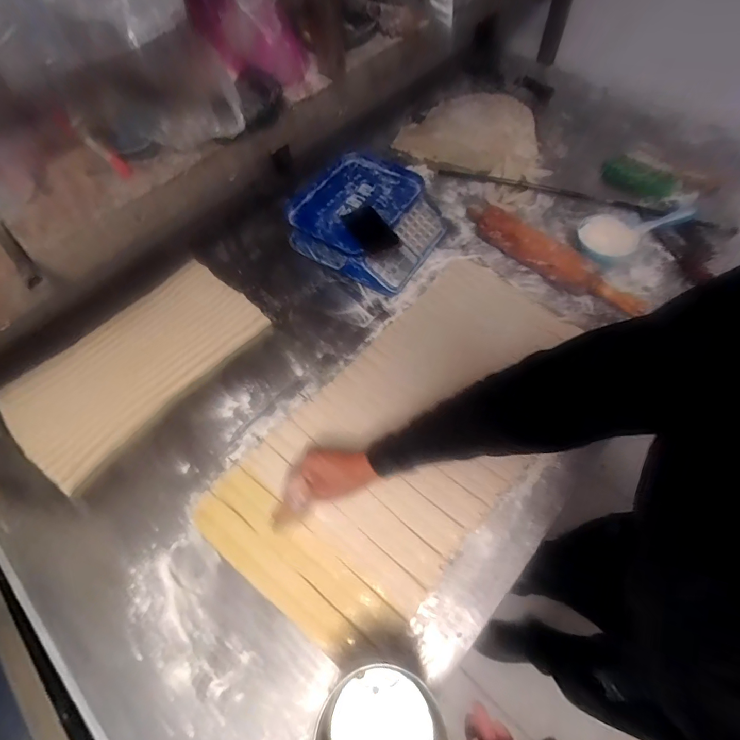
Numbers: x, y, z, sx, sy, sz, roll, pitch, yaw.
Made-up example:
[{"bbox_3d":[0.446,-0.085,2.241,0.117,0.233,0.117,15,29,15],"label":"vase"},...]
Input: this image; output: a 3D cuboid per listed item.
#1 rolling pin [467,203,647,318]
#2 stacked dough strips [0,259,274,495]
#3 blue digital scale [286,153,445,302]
[{"bbox_3d":[0.412,-0.272,0.942,0.081,0.070,0.463,-42,67,-19],"label":"rolling pin"},{"bbox_3d":[-0.495,-0.025,0.859,0.303,0.032,0.505,38,68,21],"label":"stacked dough strips"},{"bbox_3d":[-0.002,-0.363,0.983,0.321,0.110,0.306,25,64,15],"label":"blue digital scale"}]

